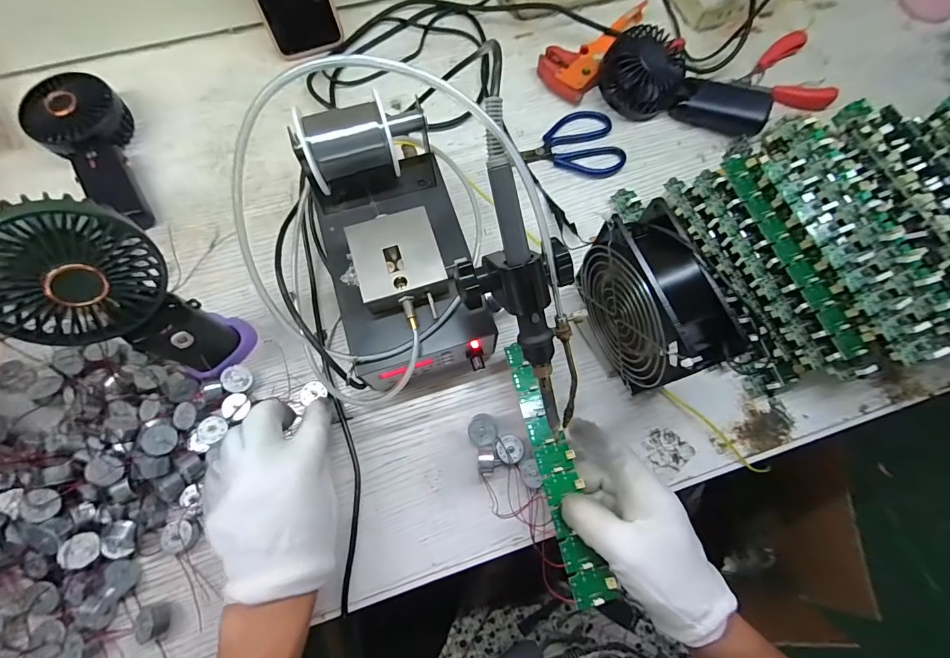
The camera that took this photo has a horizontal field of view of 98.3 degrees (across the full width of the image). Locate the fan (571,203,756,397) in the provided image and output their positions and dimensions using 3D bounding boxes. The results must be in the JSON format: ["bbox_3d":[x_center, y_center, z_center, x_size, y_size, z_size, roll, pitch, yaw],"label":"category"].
[{"bbox_3d":[0.127,-0.013,0.321,0.045,0.128,0.114,-21,75,-7],"label":"fan"}]

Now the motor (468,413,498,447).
[{"bbox_3d":[0.006,0.085,0.349,0.024,0.020,0.026,5,73,1],"label":"motor"}]

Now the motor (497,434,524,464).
[{"bbox_3d":[0.030,0.101,0.344,0.022,0.008,0.023,0,73,-1],"label":"motor"}]

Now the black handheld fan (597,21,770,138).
[{"bbox_3d":[0.228,-0.267,0.451,0.180,0.055,0.087,15,73,4],"label":"black handheld fan"}]

